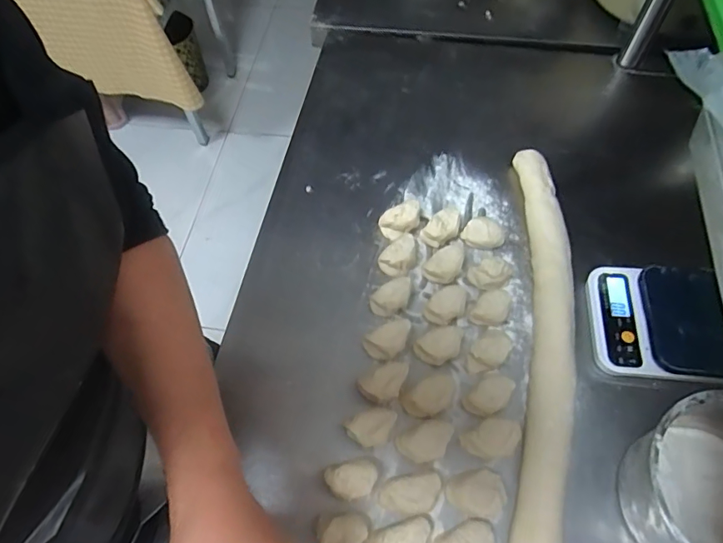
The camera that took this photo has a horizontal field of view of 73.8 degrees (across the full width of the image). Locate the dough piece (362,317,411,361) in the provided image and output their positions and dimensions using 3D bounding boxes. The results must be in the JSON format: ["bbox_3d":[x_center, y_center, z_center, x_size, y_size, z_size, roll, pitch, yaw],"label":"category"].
[{"bbox_3d":[0.033,0.081,0.562,0.054,0.040,0.036,-30,64,-13],"label":"dough piece"}]

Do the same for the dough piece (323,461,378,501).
[{"bbox_3d":[-0.010,0.215,0.490,0.051,0.036,0.032,-7,61,-1],"label":"dough piece"}]

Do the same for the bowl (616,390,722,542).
[{"bbox_3d":[0.314,0.201,0.442,0.134,0.112,0.145,-1,62,2],"label":"bowl"}]

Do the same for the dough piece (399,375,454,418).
[{"bbox_3d":[0.074,0.141,0.531,0.057,0.035,0.035,-19,62,-7],"label":"dough piece"}]

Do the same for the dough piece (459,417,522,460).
[{"bbox_3d":[0.137,0.177,0.509,0.060,0.032,0.033,-9,62,-2],"label":"dough piece"}]

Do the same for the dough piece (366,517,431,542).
[{"bbox_3d":[0.038,0.263,0.465,0.062,0.030,0.032,-16,62,-6],"label":"dough piece"}]

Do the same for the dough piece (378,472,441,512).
[{"bbox_3d":[0.050,0.227,0.488,0.062,0.029,0.031,-10,62,-3],"label":"dough piece"}]

